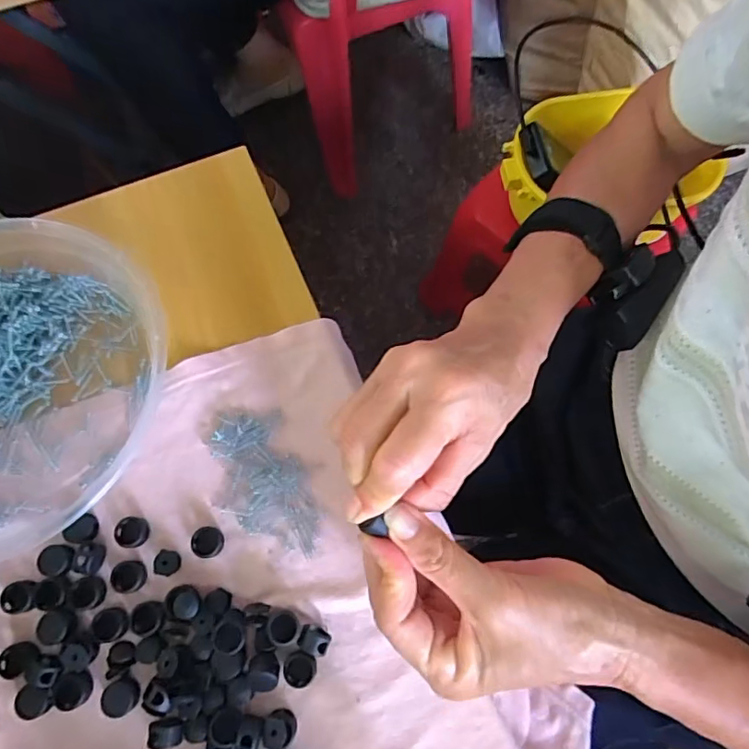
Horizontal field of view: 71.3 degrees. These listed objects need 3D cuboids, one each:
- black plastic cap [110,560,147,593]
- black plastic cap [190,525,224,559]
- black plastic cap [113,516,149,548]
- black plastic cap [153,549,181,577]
[{"bbox_3d":[-0.137,0.113,0.291,0.016,0.009,0.016,0,71,0],"label":"black plastic cap"},{"bbox_3d":[-0.095,0.095,0.297,0.016,0.009,0.017,0,71,0],"label":"black plastic cap"},{"bbox_3d":[-0.140,0.090,0.300,0.018,0.007,0.016,39,75,12],"label":"black plastic cap"},{"bbox_3d":[-0.118,0.106,0.295,0.013,0.010,0.013,0,71,0],"label":"black plastic cap"}]

